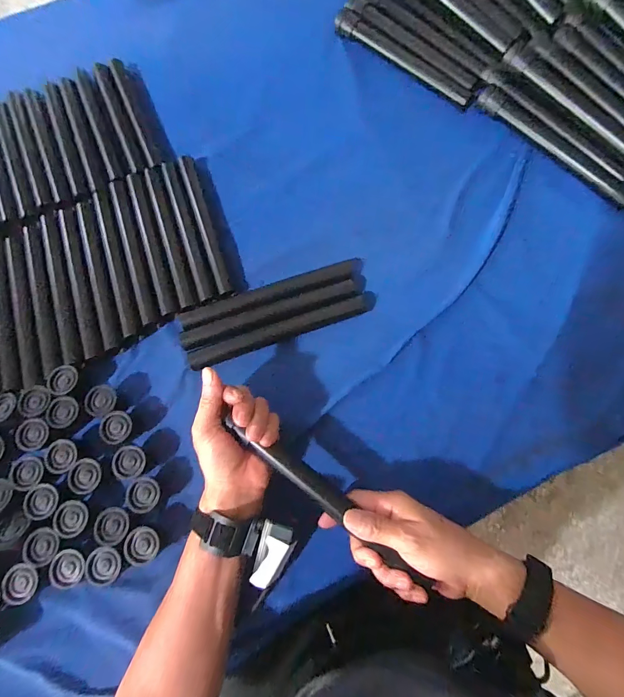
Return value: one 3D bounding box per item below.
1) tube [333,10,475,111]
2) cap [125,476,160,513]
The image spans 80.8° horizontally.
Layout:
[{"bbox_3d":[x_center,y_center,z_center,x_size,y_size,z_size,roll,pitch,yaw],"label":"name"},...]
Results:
[{"bbox_3d":[0.136,-0.435,0.550,0.248,0.019,0.034,42,79,13],"label":"tube"},{"bbox_3d":[-0.176,0.156,0.395,0.033,0.030,0.033,-1,73,2],"label":"cap"}]

